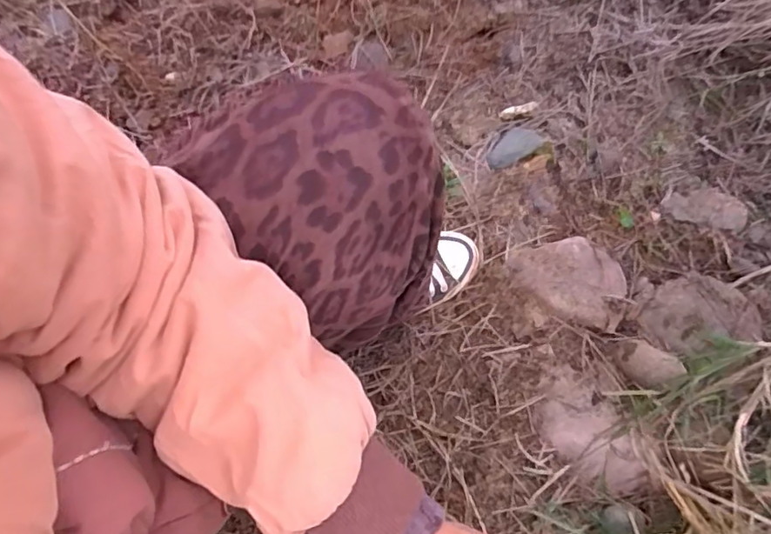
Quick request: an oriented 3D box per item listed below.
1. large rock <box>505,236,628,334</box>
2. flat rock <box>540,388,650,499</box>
[{"bbox_3d":[0.239,0.015,0.710,0.147,0.038,0.093,41,76,14],"label":"large rock"},{"bbox_3d":[0.242,0.209,0.650,0.085,0.025,0.123,-18,71,-6],"label":"flat rock"}]

